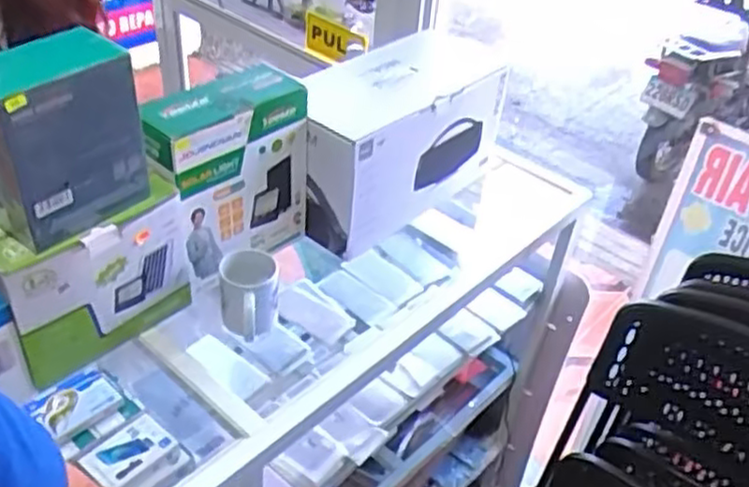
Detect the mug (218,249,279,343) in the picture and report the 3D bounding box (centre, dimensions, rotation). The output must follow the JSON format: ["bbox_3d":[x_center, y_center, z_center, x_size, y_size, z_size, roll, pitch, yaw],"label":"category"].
[{"bbox_3d":[-0.173,0.072,1.005,0.076,0.078,0.111,0,39,-7],"label":"mug"}]

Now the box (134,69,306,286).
[{"bbox_3d":[-0.196,-0.086,1.035,0.236,0.255,0.083,-29,50,-35],"label":"box"}]

